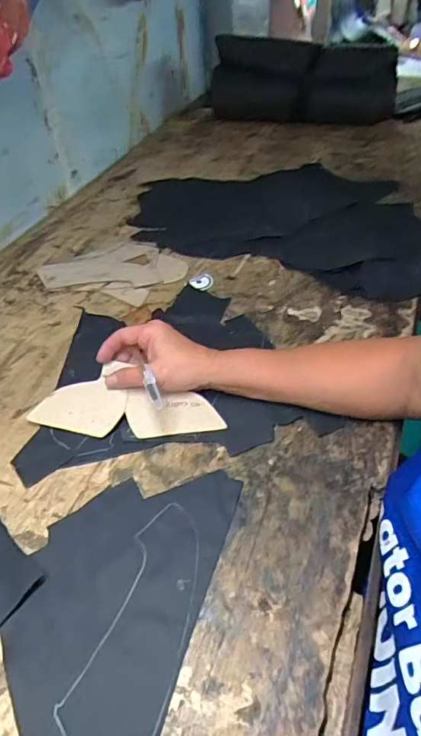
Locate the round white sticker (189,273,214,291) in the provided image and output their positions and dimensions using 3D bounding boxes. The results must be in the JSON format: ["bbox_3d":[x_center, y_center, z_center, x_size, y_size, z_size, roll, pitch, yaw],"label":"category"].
[{"bbox_3d":[-0.010,-0.119,0.651,0.033,0.004,0.032,-26,49,-20],"label":"round white sticker"}]

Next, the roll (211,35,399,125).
[{"bbox_3d":[0.201,-0.620,1.021,0.383,0.154,0.103,4,46,9],"label":"roll"}]

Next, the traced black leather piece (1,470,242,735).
[{"bbox_3d":[-0.079,0.182,0.351,0.136,0.004,0.261,11,47,16],"label":"traced black leather piece"}]

